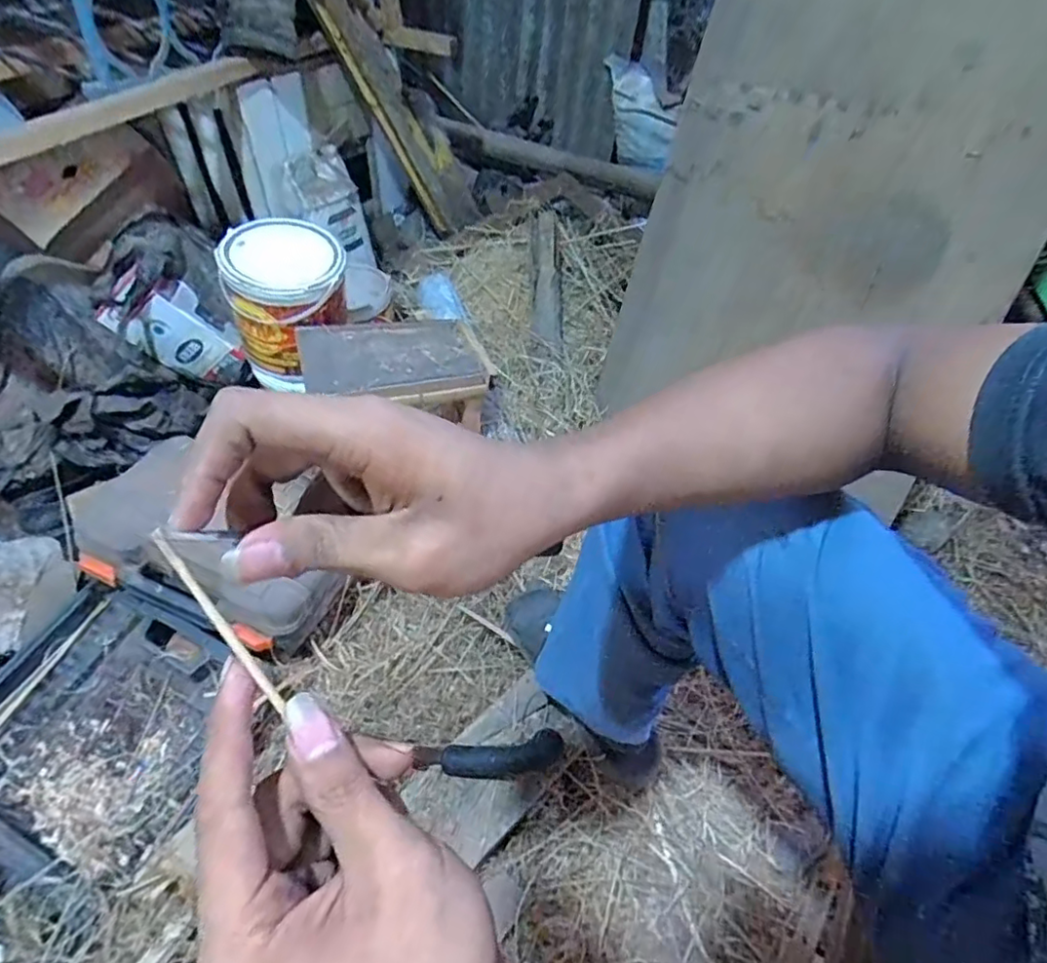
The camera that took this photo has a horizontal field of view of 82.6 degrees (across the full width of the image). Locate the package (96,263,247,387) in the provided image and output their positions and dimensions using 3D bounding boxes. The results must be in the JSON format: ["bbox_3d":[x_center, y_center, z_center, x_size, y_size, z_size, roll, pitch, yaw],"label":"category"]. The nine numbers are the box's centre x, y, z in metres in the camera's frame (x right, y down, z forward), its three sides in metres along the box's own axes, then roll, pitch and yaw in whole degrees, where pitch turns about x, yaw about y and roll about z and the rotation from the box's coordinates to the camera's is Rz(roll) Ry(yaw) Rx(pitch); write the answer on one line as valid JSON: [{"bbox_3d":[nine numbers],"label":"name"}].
[{"bbox_3d":[-0.623,-0.275,1.090,0.136,0.229,0.051,-47,30,13],"label":"package"}]

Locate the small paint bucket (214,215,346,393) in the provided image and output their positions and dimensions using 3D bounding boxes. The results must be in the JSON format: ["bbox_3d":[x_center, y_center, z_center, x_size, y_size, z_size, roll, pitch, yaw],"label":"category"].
[{"bbox_3d":[-0.360,-0.282,0.962,0.173,0.218,0.171,1,50,-1],"label":"small paint bucket"}]

